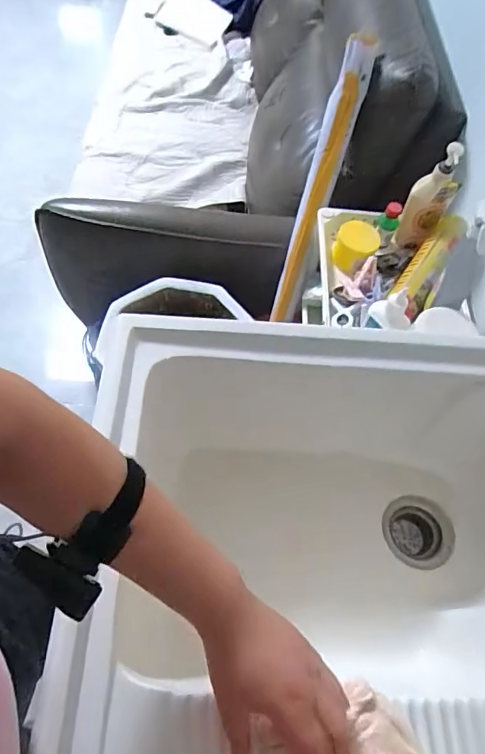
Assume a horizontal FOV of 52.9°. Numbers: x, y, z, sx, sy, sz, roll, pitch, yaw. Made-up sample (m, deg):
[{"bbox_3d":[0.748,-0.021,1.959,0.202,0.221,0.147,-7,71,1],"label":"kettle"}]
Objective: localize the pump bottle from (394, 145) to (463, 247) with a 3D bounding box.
[{"bbox_3d":[0.365,-0.344,0.955,0.077,0.223,0.048,27,62,11],"label":"pump bottle"}]

